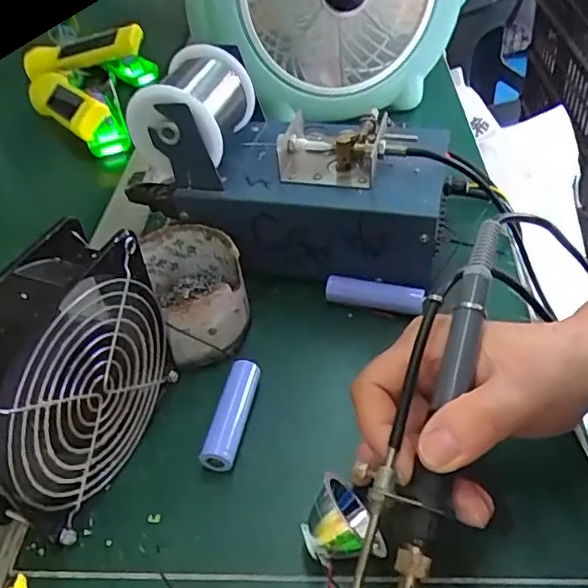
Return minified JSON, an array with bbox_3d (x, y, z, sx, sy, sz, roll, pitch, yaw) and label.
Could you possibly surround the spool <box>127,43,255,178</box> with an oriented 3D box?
[{"bbox_3d":[-0.070,-0.127,0.387,0.070,0.059,0.078,8,44,14],"label":"spool"}]

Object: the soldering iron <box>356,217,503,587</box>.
[{"bbox_3d":[0.056,0.056,0.238,0.027,0.020,0.203,13,65,19],"label":"soldering iron"}]

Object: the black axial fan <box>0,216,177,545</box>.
[{"bbox_3d":[-0.114,0.047,0.285,0.048,0.121,0.123,11,45,17],"label":"black axial fan"}]

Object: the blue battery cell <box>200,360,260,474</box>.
[{"bbox_3d":[-0.035,0.070,0.328,0.017,0.020,0.068,5,44,12],"label":"blue battery cell"}]

